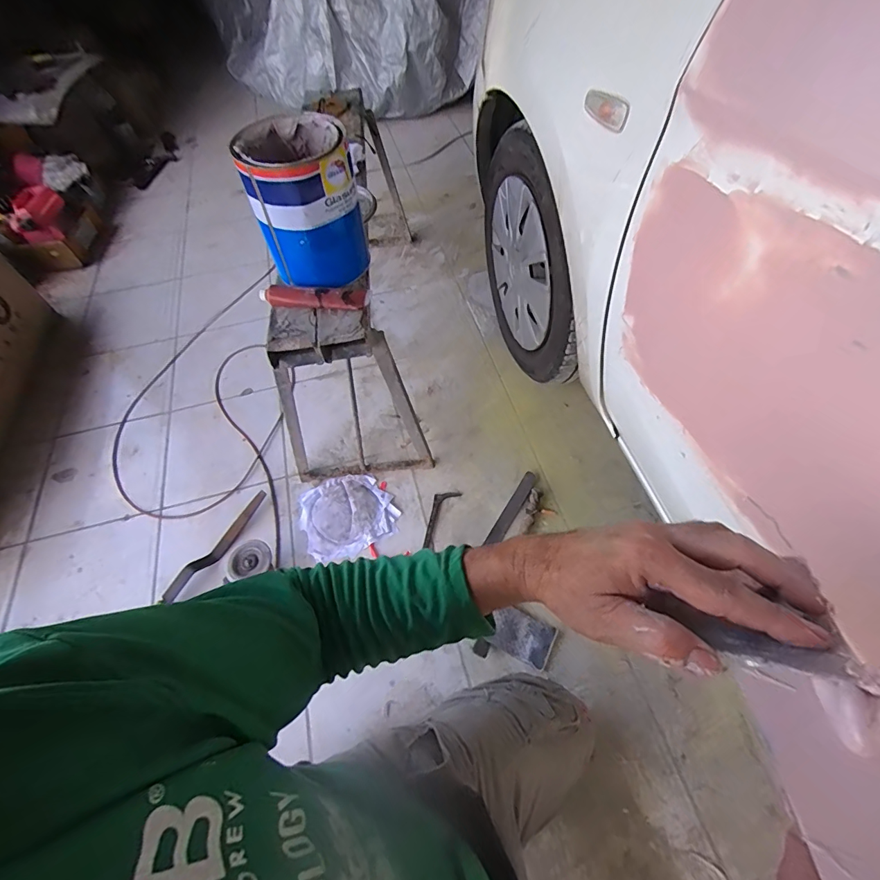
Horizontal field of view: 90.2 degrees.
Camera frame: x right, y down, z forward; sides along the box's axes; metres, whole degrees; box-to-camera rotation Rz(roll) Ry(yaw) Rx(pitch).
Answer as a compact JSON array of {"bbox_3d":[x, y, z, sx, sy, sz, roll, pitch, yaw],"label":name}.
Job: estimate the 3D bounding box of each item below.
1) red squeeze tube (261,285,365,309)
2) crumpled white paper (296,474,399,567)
[{"bbox_3d":[-0.211,-0.235,0.721,0.181,0.027,0.034,0,57,3],"label":"red squeeze tube"},{"bbox_3d":[-0.220,0.171,1.016,0.204,0.018,0.207,-34,60,-17],"label":"crumpled white paper"}]

